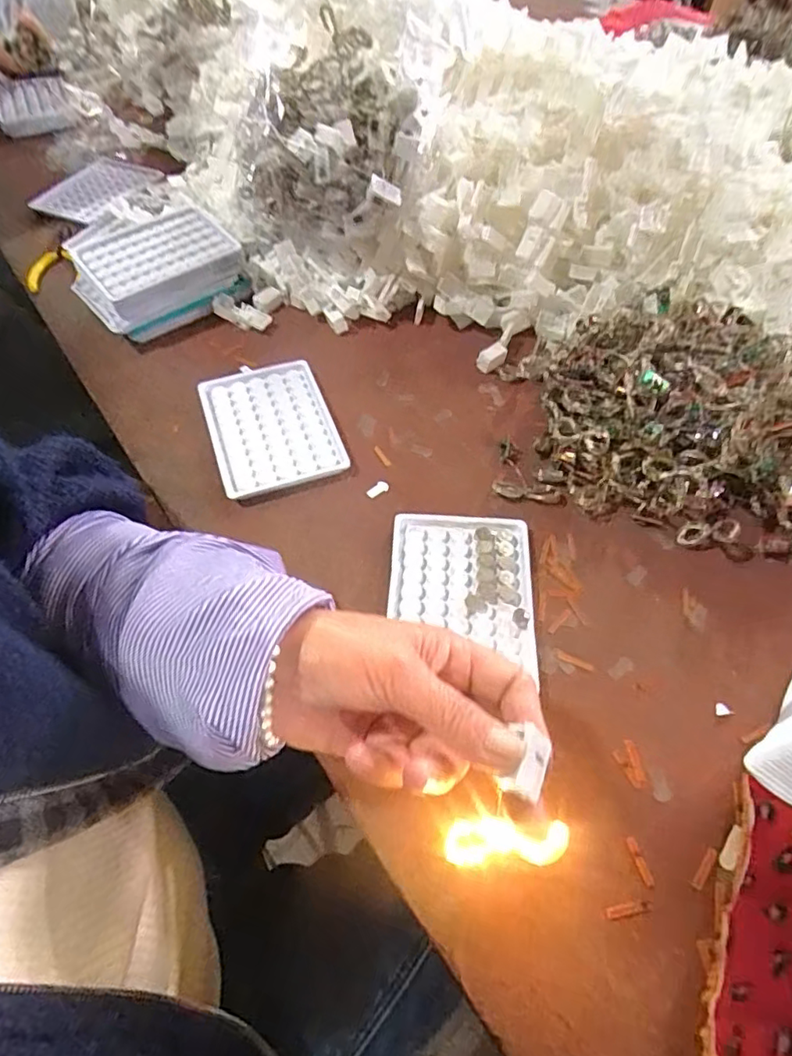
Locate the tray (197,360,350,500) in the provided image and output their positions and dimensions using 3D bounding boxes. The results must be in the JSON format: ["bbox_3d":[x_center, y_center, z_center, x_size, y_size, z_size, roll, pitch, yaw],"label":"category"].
[{"bbox_3d":[-0.102,-0.082,0.472,0.095,0.019,0.133,-19,56,-10],"label":"tray"}]

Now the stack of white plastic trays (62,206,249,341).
[{"bbox_3d":[-0.228,-0.244,0.552,0.143,0.056,0.106,-35,60,-20],"label":"stack of white plastic trays"}]

